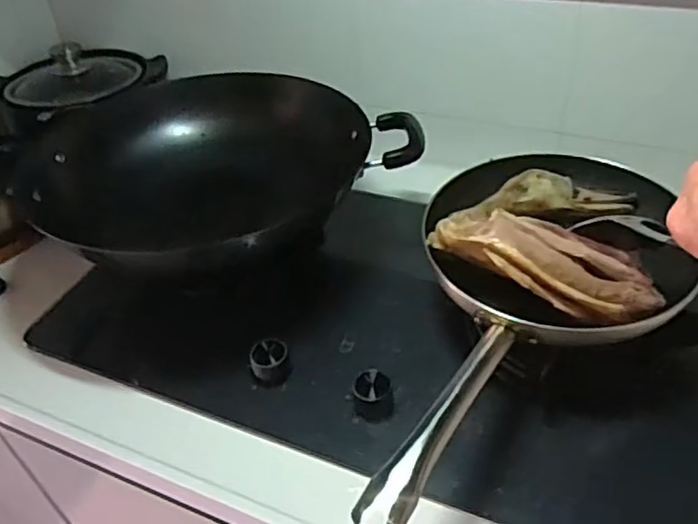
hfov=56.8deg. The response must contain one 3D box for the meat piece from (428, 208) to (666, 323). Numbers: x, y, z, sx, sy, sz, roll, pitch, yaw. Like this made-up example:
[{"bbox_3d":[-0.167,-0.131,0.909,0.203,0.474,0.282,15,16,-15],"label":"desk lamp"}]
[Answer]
[{"bbox_3d":[0.177,-0.002,0.603,0.211,0.070,0.053,14,45,20],"label":"meat piece"}]

